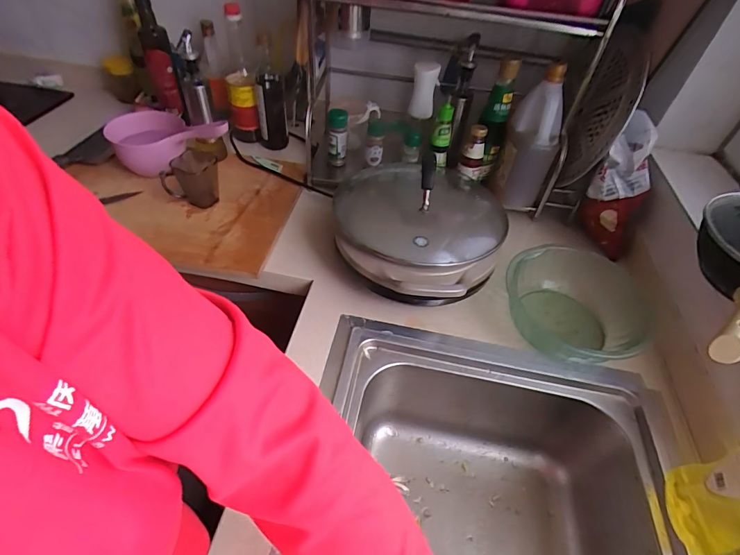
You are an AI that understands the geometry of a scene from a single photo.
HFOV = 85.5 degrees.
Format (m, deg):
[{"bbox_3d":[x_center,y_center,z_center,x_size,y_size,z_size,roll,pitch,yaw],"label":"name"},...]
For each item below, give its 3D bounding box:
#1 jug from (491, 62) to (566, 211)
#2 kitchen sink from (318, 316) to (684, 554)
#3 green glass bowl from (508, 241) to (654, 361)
[{"bbox_3d":[0.315,-0.266,0.784,0.097,0.242,0.085,17,48,9],"label":"jug"},{"bbox_3d":[0.120,0.429,0.461,0.472,0.220,0.714,11,47,4],"label":"kitchen sink"},{"bbox_3d":[0.337,0.040,0.656,0.200,0.076,0.196,3,47,-3],"label":"green glass bowl"}]

